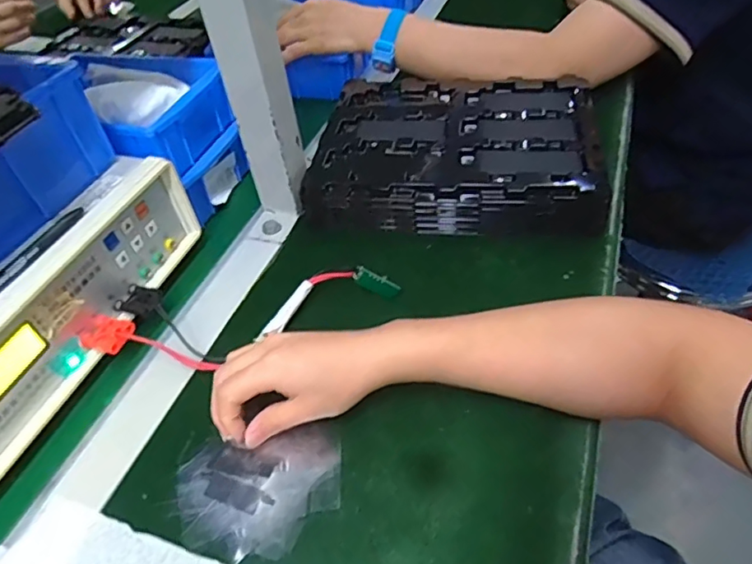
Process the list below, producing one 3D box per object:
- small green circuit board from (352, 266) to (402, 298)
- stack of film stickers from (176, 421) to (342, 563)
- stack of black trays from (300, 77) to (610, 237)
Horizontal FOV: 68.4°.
[{"bbox_3d":[0.000,0.001,0.466,0.039,0.016,0.004,30,21,0],"label":"small green circuit board"},{"bbox_3d":[-0.077,0.138,0.365,0.107,0.006,0.081,-7,47,-3],"label":"stack of film stickers"},{"bbox_3d":[0.080,-0.138,0.574,0.275,0.053,0.228,4,47,11],"label":"stack of black trays"}]

